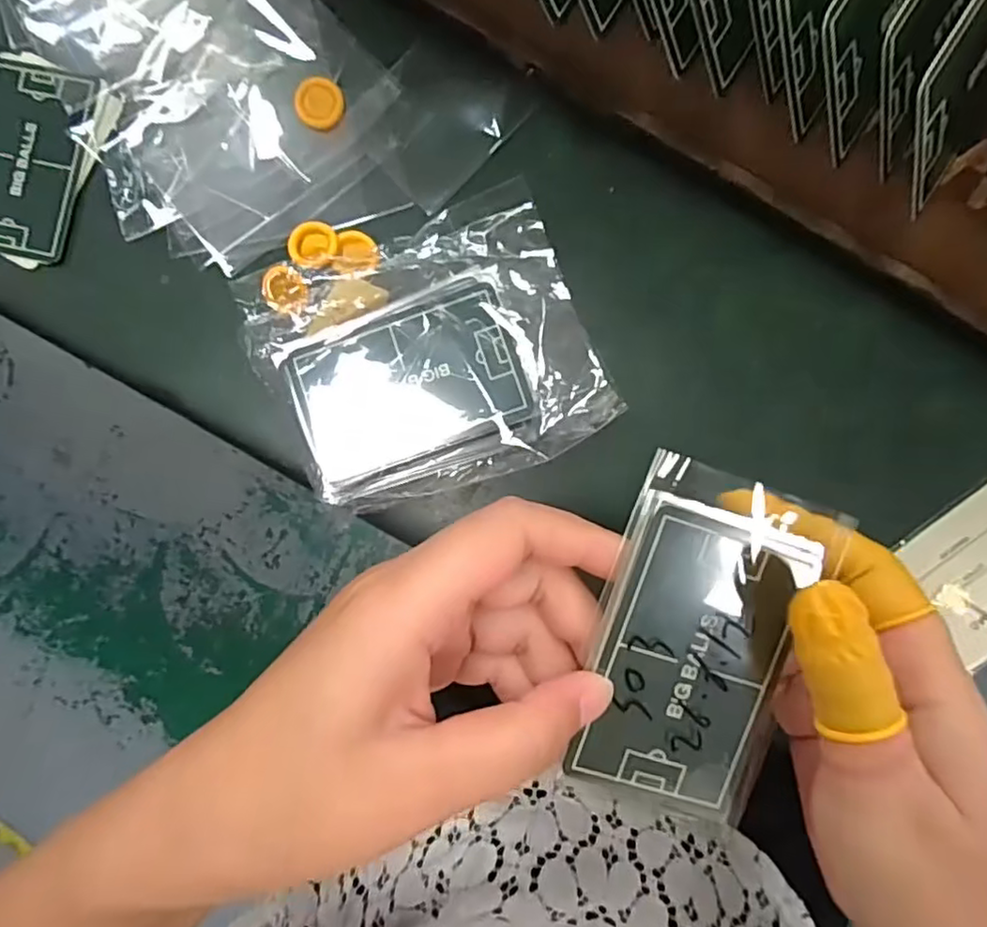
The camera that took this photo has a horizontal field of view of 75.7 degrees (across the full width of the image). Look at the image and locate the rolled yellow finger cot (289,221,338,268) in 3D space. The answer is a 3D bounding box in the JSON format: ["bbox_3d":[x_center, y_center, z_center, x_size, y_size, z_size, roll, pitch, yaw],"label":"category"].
[{"bbox_3d":[-0.076,-0.092,0.268,0.021,0.009,0.019,41,91,4],"label":"rolled yellow finger cot"}]

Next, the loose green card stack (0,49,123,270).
[{"bbox_3d":[-0.206,-0.134,0.279,0.064,0.006,0.086,25,90,4],"label":"loose green card stack"}]

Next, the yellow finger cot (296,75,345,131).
[{"bbox_3d":[-0.074,-0.154,0.272,0.019,0.004,0.021,4,89,4],"label":"yellow finger cot"}]

